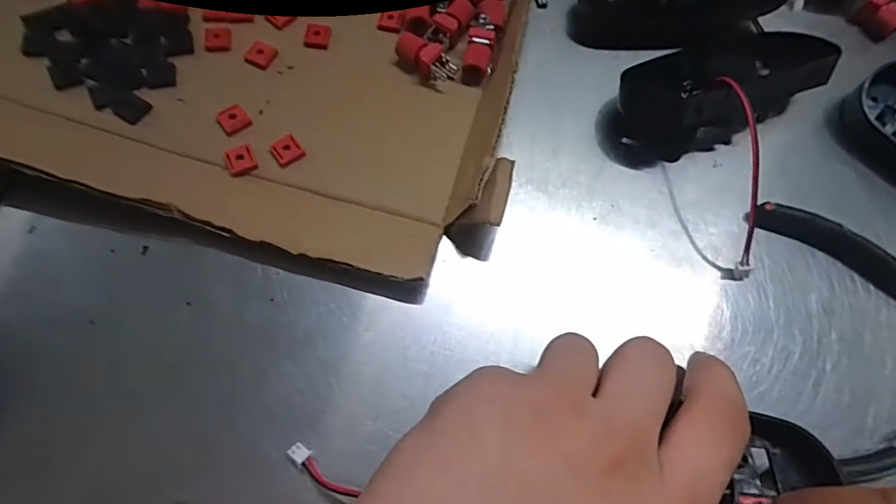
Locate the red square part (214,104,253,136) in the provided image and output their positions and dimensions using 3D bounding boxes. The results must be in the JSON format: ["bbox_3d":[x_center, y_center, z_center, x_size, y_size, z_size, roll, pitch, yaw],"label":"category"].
[{"bbox_3d":[-0.107,-0.066,0.242,0.014,0.004,0.013,-35,73,-13],"label":"red square part"}]

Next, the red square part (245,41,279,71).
[{"bbox_3d":[-0.099,-0.104,0.259,0.013,0.004,0.015,22,70,8],"label":"red square part"}]

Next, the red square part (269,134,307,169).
[{"bbox_3d":[-0.079,-0.050,0.239,0.014,0.004,0.014,-39,74,-14],"label":"red square part"}]

